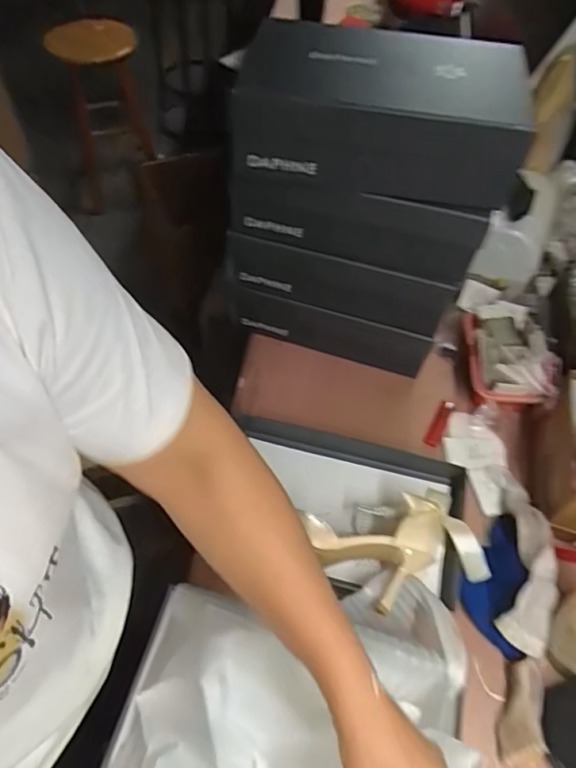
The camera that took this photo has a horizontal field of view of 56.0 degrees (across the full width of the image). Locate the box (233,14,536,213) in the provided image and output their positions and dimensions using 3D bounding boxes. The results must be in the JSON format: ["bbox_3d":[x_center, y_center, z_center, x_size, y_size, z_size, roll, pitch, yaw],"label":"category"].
[{"bbox_3d":[0.112,-0.293,0.596,0.258,0.101,0.209,15,56,9],"label":"box"}]

